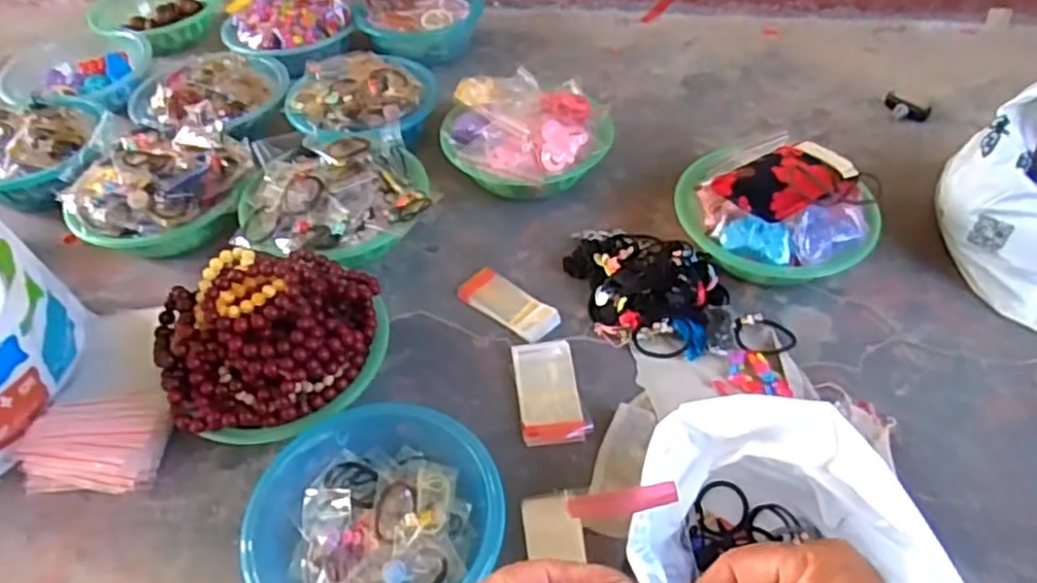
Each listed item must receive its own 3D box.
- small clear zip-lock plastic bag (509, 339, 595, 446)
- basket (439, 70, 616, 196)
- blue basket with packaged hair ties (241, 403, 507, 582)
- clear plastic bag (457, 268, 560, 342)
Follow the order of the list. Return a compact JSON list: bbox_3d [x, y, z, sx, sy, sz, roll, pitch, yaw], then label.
[{"bbox_3d":[0.034,0.111,0.783,0.069,0.019,0.130,-8,49,-3],"label":"small clear zip-lock plastic bag"},{"bbox_3d":[0.013,-0.223,1.022,0.230,0.108,0.227,-2,47,2],"label":"basket"},{"bbox_3d":[-0.131,0.214,0.660,0.219,0.081,0.209,-2,49,2],"label":"blue basket with packaged hair ties"},{"bbox_3d":[-0.014,0.014,0.872,0.133,0.018,0.055,33,58,27],"label":"clear plastic bag"}]

